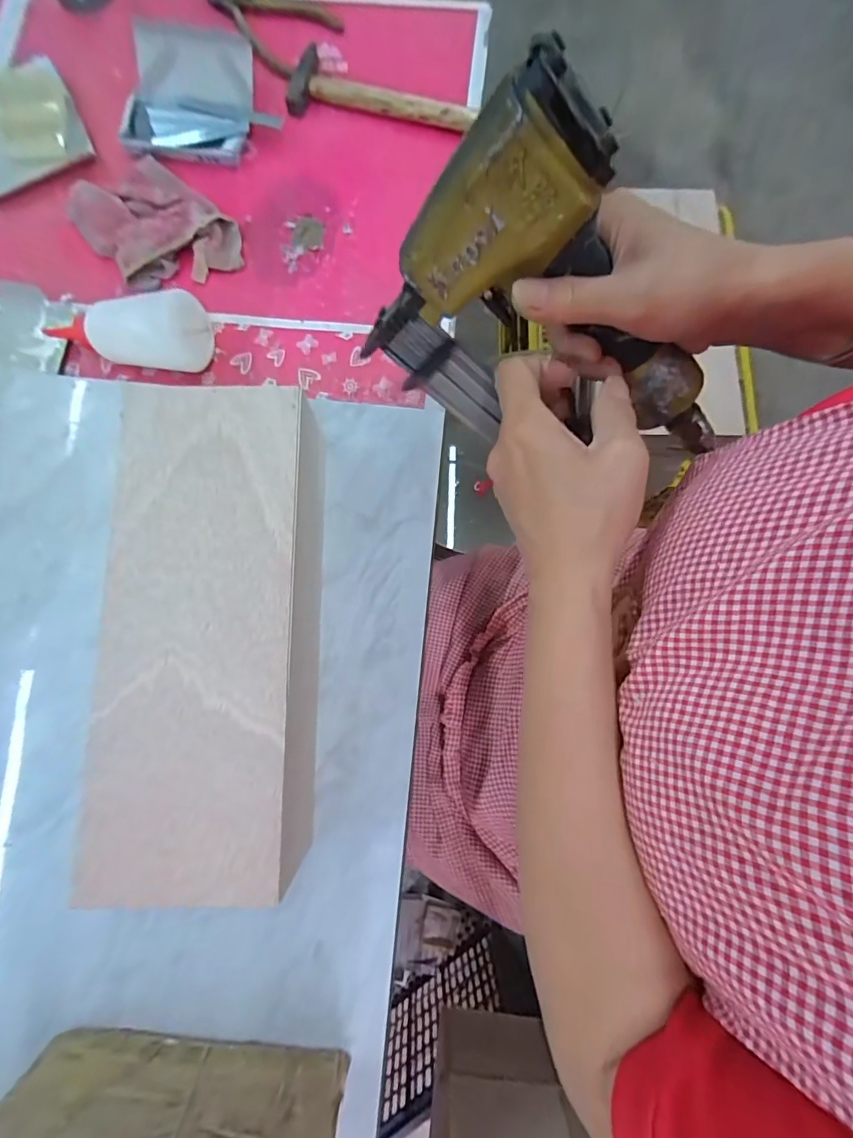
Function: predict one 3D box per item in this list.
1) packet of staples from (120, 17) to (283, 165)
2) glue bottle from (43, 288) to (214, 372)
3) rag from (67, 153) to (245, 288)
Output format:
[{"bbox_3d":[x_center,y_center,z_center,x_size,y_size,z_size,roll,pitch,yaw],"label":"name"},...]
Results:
[{"bbox_3d":[-0.243,-0.490,0.484,0.142,0.033,0.119,5,79,0],"label":"packet of staples"},{"bbox_3d":[-0.279,-0.212,0.421,0.162,0.049,0.059,-2,79,-1],"label":"glue bottle"},{"bbox_3d":[-0.273,-0.346,0.466,0.115,0.023,0.165,-42,83,-8],"label":"rag"}]

